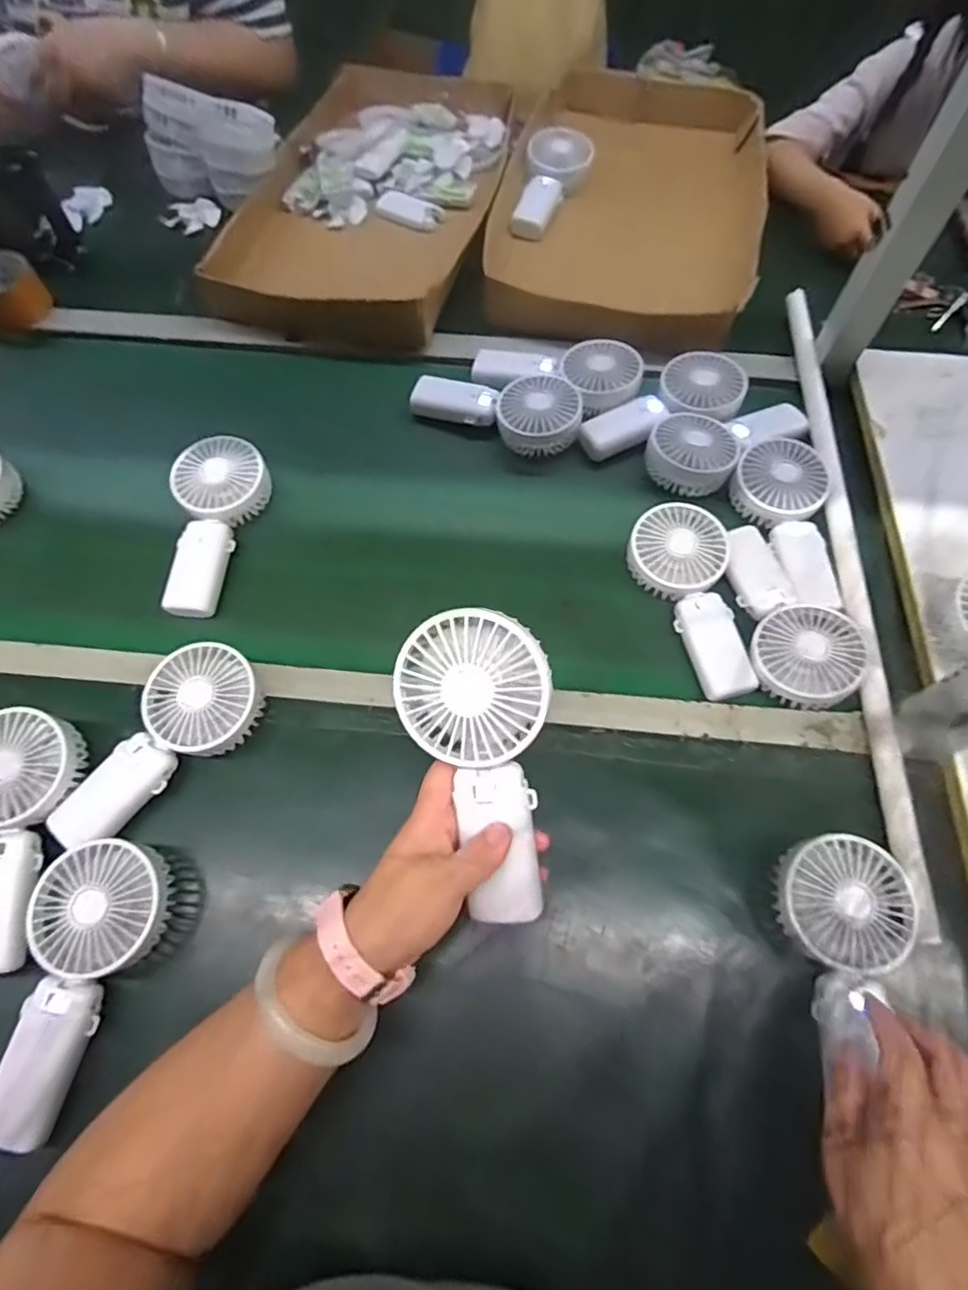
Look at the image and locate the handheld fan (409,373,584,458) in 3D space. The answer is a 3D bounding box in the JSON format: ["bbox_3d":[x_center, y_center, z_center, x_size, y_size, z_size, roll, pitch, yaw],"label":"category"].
[{"bbox_3d":[0.013,-0.260,0.671,0.188,0.053,0.086,18,68,9],"label":"handheld fan"}]

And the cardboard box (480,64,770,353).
[{"bbox_3d":[0.193,-0.595,0.807,0.325,0.059,0.589,12,67,6],"label":"cardboard box"}]

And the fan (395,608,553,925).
[{"bbox_3d":[0.001,0.074,0.352,0.080,0.028,0.185,-9,101,-3],"label":"fan"}]

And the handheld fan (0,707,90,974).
[{"bbox_3d":[-0.362,0.141,0.455,0.083,0.038,0.181,0,66,1],"label":"handheld fan"}]

